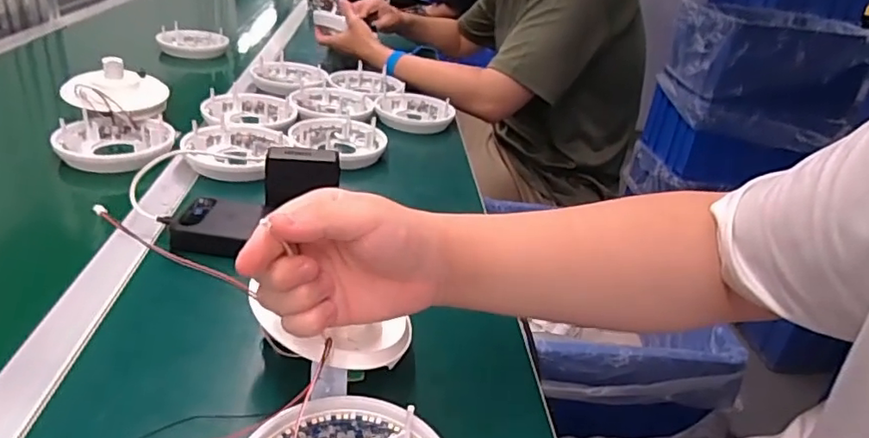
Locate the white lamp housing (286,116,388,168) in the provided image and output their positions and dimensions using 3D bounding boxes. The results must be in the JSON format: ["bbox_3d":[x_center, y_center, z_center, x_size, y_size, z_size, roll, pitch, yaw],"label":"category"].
[{"bbox_3d":[-0.133,-0.106,0.801,0.127,0.032,0.118,9,29,-3],"label":"white lamp housing"}]

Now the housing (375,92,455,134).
[{"bbox_3d":[-0.036,-0.177,0.953,0.122,0.031,0.121,4,30,-11],"label":"housing"}]

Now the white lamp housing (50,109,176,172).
[{"bbox_3d":[-0.393,-0.094,0.709,0.129,0.031,0.117,6,30,-7],"label":"white lamp housing"}]

